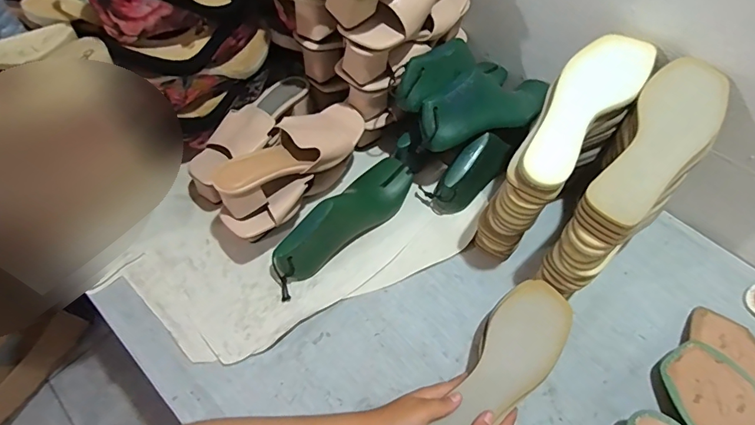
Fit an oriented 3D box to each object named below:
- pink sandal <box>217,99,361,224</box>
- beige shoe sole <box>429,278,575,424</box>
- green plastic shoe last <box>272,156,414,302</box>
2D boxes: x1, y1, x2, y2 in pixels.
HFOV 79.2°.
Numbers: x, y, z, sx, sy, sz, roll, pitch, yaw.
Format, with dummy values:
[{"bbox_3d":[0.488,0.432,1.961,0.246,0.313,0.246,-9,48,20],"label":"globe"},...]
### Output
[{"bbox_3d":[-0.115,-0.086,0.631,0.232,0.065,0.092,-39,66,-16],"label":"pink sandal"},{"bbox_3d":[0.139,0.179,0.517,0.083,0.024,0.238,36,70,20],"label":"beige shoe sole"},{"bbox_3d":[-0.057,0.003,0.665,0.255,0.096,0.077,-39,66,-19],"label":"green plastic shoe last"}]

